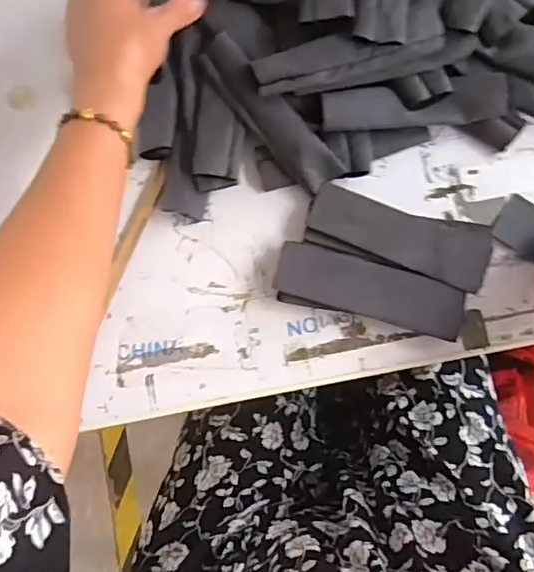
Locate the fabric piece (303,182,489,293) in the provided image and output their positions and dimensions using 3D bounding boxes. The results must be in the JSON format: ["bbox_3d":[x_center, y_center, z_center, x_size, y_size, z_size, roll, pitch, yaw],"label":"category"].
[{"bbox_3d":[0.109,-0.041,0.472,0.145,0.019,0.052,18,82,2],"label":"fabric piece"}]

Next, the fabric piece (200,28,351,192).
[{"bbox_3d":[0.002,-0.138,0.466,0.038,0.018,0.144,-42,100,20],"label":"fabric piece"}]

